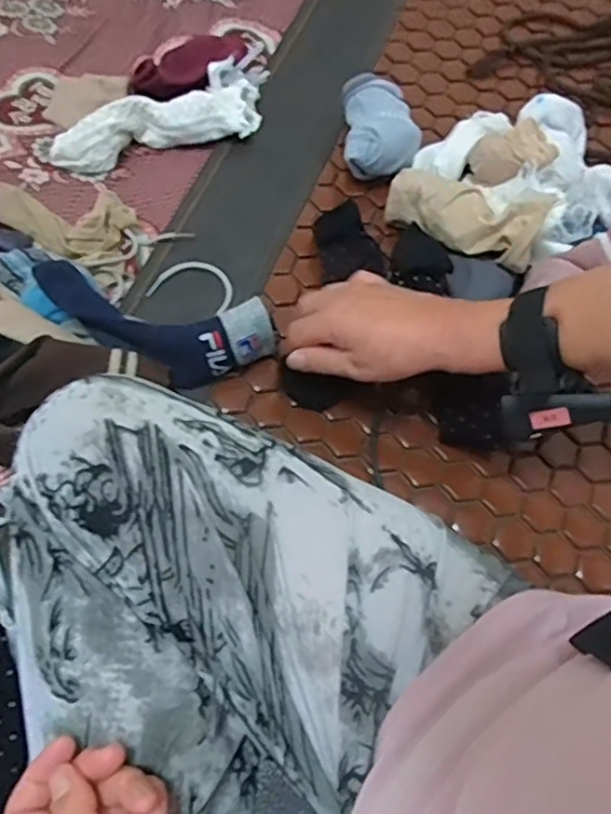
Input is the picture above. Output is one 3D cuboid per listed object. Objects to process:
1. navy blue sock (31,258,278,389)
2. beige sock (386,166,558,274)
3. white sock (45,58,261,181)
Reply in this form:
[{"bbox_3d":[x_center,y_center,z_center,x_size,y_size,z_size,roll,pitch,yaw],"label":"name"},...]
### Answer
[{"bbox_3d":[-0.117,-0.061,0.523,0.183,0.079,0.060,7,65,3],"label":"navy blue sock"},{"bbox_3d":[0.133,-0.165,0.564,0.142,0.044,0.068,33,68,33],"label":"beige sock"},{"bbox_3d":[-0.151,-0.290,0.665,0.222,0.057,0.079,-11,65,-5],"label":"white sock"}]

